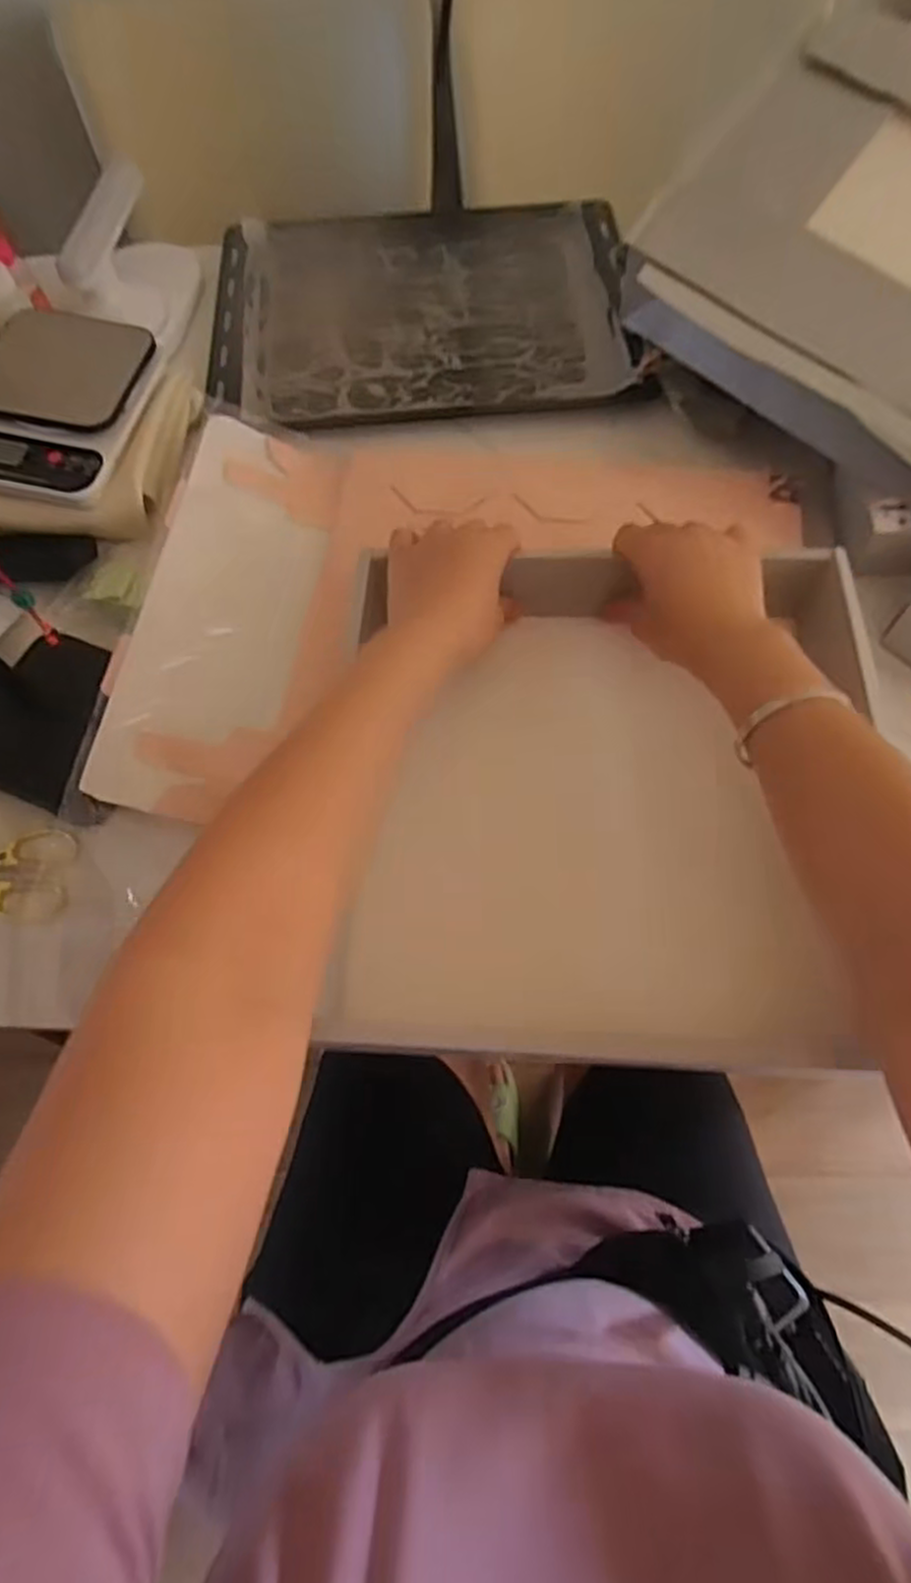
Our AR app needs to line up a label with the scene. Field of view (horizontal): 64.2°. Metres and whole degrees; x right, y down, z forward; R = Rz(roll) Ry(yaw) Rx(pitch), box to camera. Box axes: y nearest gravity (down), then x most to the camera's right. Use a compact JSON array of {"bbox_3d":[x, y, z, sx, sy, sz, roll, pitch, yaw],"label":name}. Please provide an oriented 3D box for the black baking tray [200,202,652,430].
[{"bbox_3d":[-0.032,-0.476,0.706,0.390,0.033,0.325,-7,65,0],"label":"black baking tray"}]

